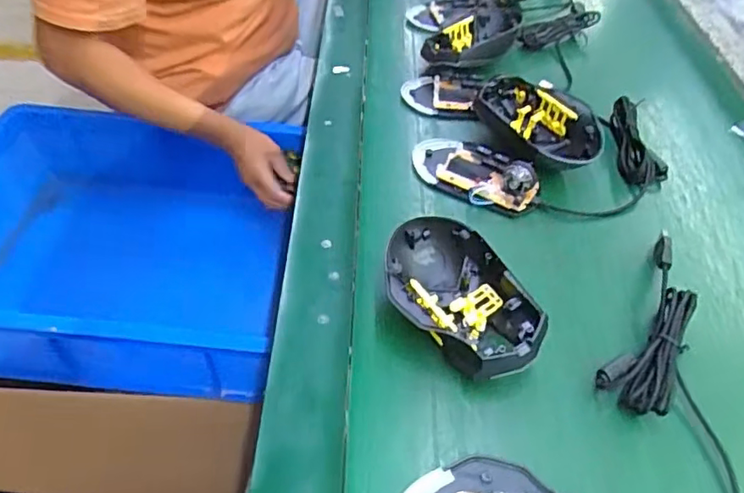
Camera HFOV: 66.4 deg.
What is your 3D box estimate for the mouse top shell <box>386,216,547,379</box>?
[{"bbox_3d":[0.057,0.034,0.376,0.120,0.042,0.081,35,54,26],"label":"mouse top shell"}]

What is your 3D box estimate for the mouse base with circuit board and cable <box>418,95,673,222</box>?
[{"bbox_3d":[0.146,-0.071,0.485,0.206,0.027,0.119,-6,47,-9],"label":"mouse base with circuit board and cable"}]

